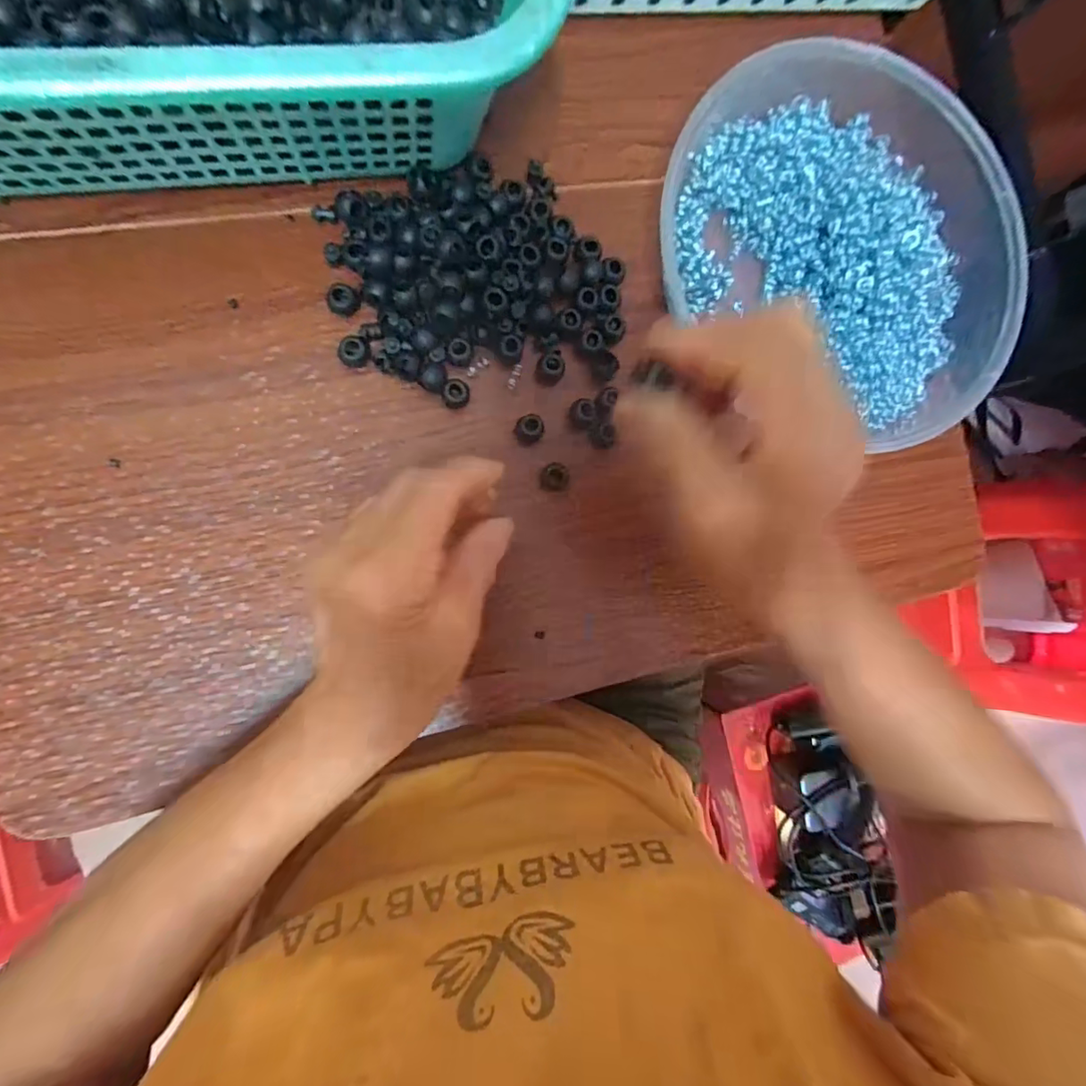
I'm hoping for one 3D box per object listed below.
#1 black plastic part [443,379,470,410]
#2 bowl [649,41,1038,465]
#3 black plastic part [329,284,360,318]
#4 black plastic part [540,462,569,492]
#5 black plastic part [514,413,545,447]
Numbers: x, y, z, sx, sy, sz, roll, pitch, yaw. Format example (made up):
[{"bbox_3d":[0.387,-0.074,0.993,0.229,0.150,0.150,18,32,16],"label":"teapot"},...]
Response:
[{"bbox_3d":[-0.047,-0.080,0.282,0.014,0.014,0.012,5,89,-11],"label":"black plastic part"},{"bbox_3d":[0.181,-0.182,0.305,0.223,0.037,0.186,31,84,-9],"label":"bowl"},{"bbox_3d":[-0.103,-0.125,0.270,0.015,0.006,0.014,0,90,-11],"label":"black plastic part"},{"bbox_3d":[0.006,-0.037,0.292,0.016,0.013,0.014,-5,91,-11],"label":"black plastic part"},{"bbox_3d":[-0.008,-0.063,0.290,0.014,0.015,0.014,0,90,-11],"label":"black plastic part"}]

